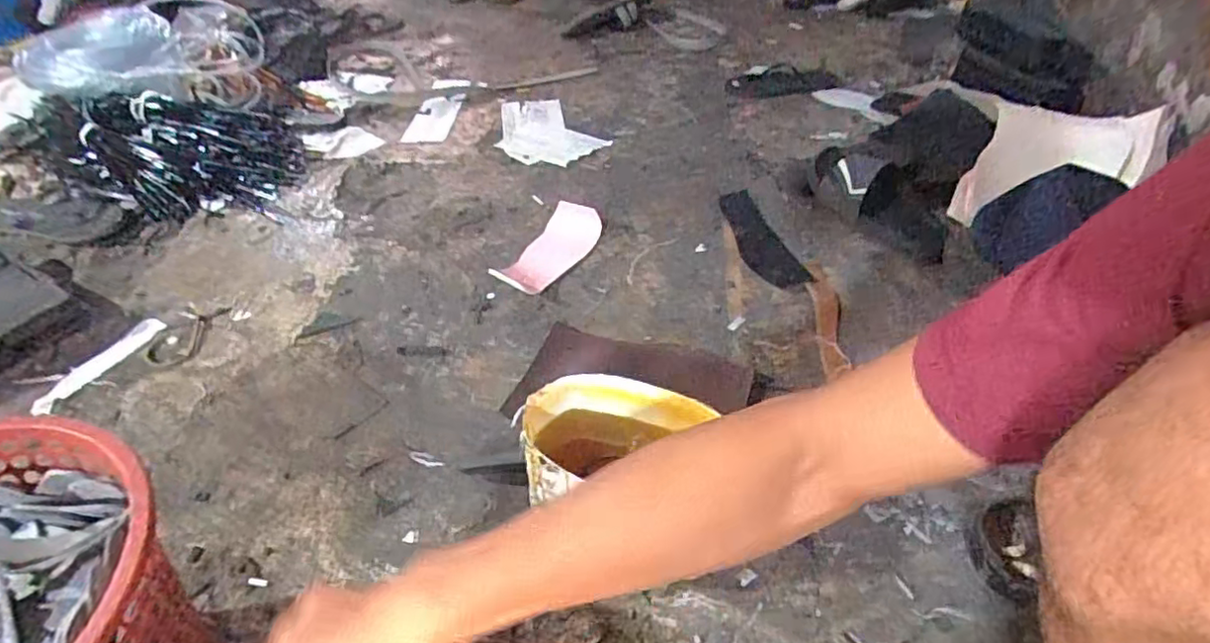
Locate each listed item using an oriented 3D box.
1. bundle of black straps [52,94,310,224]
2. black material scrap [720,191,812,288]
[{"bbox_3d":[-0.770,-0.303,1.087,0.451,0.087,0.291,3,46,2],"label":"bundle of black straps"},{"bbox_3d":[0.243,-0.136,1.015,0.085,0.010,0.250,-11,47,-11],"label":"black material scrap"}]

